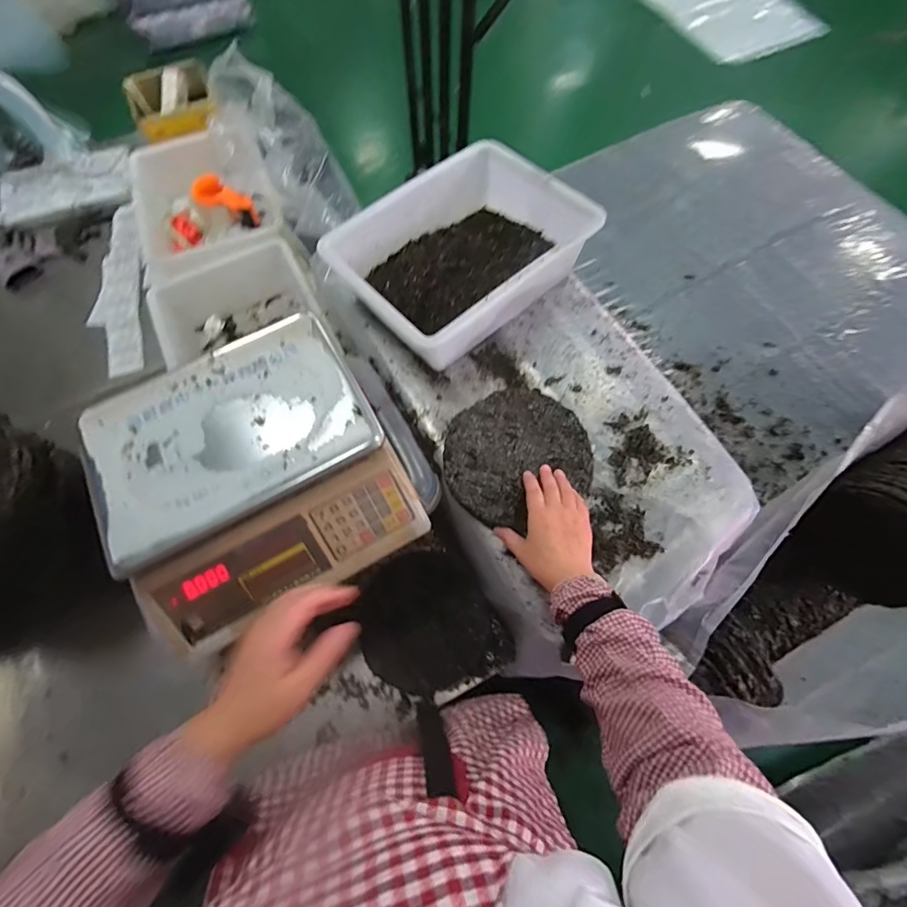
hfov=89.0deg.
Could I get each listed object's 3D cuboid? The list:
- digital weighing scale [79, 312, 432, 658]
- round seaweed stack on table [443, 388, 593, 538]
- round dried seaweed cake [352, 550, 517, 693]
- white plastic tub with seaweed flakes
[{"bbox_3d":[-0.238,0.022,0.577,0.338,0.099,0.320,-30,69,-10],"label":"digital weighing scale"},{"bbox_3d":[0.084,0.000,0.639,0.196,0.026,0.172,-31,70,-10],"label":"round seaweed stack on table"},{"bbox_3d":[-0.038,0.252,0.716,0.211,0.023,0.198,-1,67,2],"label":"round dried seaweed cake"},{"bbox_3d":[0.012,-0.319,0.734,0.361,0.104,0.270,-37,71,-13],"label":"white plastic tub with seaweed flakes"}]

